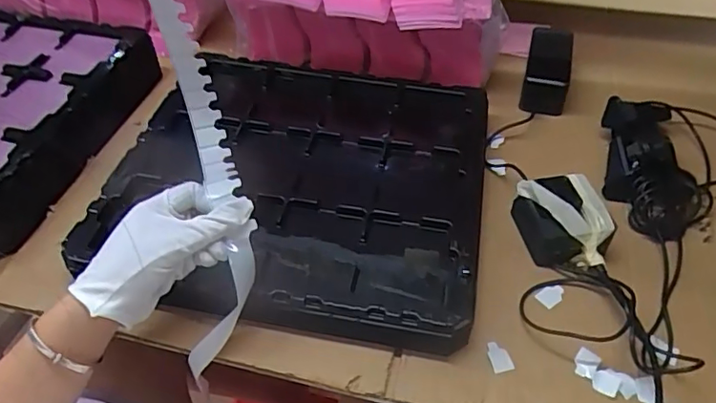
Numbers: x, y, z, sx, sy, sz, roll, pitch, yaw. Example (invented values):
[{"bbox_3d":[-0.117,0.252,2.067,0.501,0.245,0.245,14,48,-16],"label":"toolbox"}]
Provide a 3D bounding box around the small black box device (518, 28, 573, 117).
[{"bbox_3d":[0.232,-0.160,0.677,0.051,0.063,0.092,13,48,13],"label":"small black box device"}]

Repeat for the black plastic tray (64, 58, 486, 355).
[{"bbox_3d":[-0.051,-0.022,0.575,0.347,0.072,0.321,8,48,9],"label":"black plastic tray"}]

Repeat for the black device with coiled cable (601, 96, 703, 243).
[{"bbox_3d":[0.312,-0.040,0.587,0.093,0.043,0.176,9,48,10],"label":"black device with coiled cable"}]

